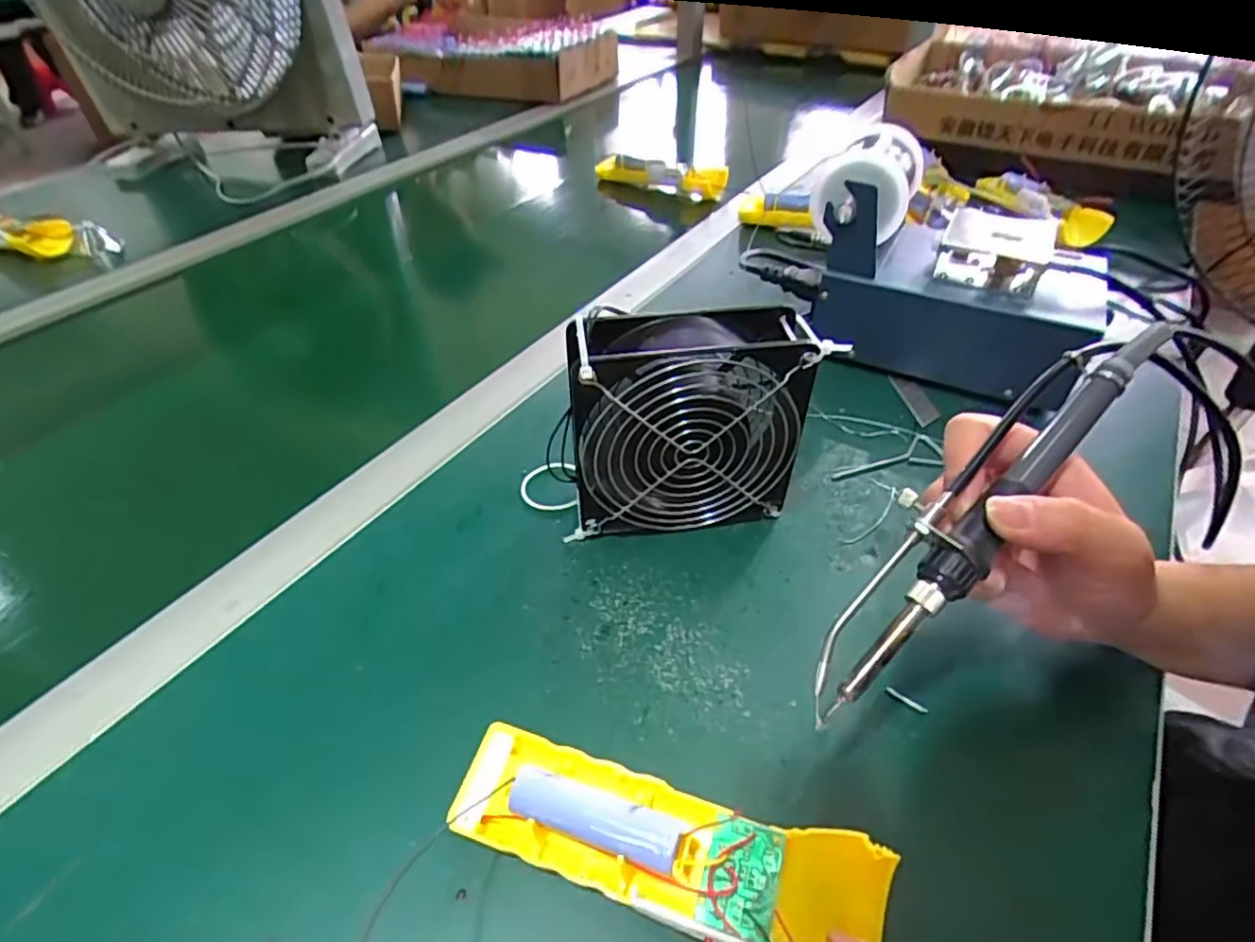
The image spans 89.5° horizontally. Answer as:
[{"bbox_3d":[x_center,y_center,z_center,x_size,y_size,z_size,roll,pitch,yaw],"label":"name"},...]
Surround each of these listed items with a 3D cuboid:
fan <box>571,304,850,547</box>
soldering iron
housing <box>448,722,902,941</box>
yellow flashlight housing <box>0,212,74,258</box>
[{"bbox_3d":[0.031,-0.022,0.344,0.129,0.123,0.045,-4,45,-5],"label":"fan"},{"bbox_3d":[0.139,0.009,0.249,0.205,0.017,0.034,-46,57,-8],"label":"soldering iron"},{"bbox_3d":[0.010,0.138,0.236,0.162,0.017,0.046,9,45,16],"label":"housing"},{"bbox_3d":[-0.664,-0.254,0.676,0.164,0.029,0.035,8,45,7],"label":"yellow flashlight housing"}]

